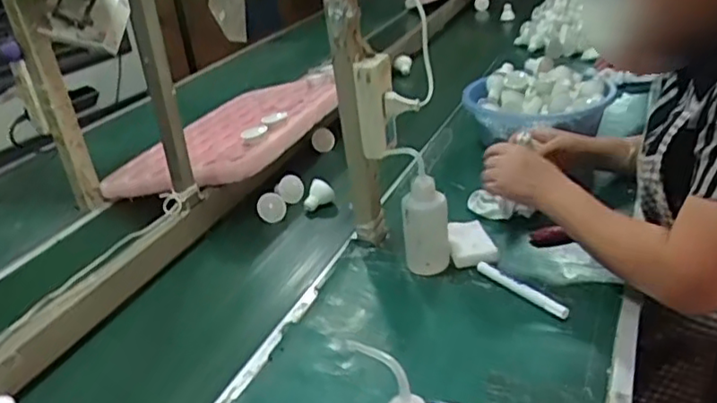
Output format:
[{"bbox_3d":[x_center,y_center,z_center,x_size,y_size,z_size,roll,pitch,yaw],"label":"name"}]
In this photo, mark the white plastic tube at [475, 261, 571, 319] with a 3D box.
[{"bbox_3d":[0.208,0.110,0.822,0.018,0.018,0.140,-24,31,-29],"label":"white plastic tube"}]

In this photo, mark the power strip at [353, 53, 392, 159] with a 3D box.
[{"bbox_3d":[0.023,-0.122,0.849,0.046,0.132,0.033,-6,27,4],"label":"power strip"}]

